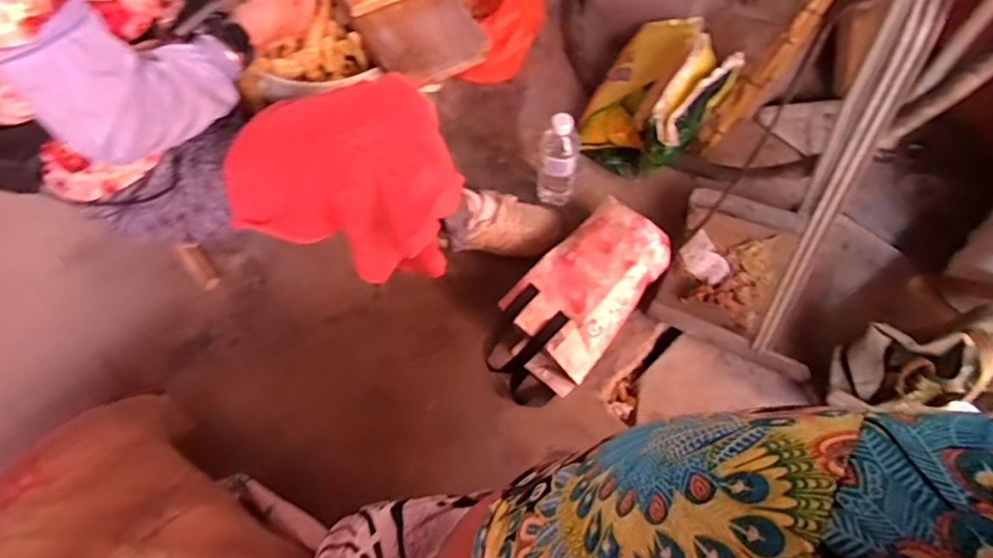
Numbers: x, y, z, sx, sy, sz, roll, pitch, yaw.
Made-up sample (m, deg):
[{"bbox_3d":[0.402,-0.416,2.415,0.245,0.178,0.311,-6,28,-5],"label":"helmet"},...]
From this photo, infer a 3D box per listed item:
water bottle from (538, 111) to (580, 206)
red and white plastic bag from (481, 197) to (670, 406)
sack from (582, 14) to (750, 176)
[{"bbox_3d":[0.108,-0.199,0.989,0.066,0.219,0.052,4,65,4],"label":"water bottle"},{"bbox_3d":[0.127,0.038,0.919,0.167,0.123,0.333,36,71,17],"label":"red and white plastic bag"},{"bbox_3d":[0.297,-0.352,1.048,0.215,0.179,0.287,37,71,17],"label":"sack"}]

